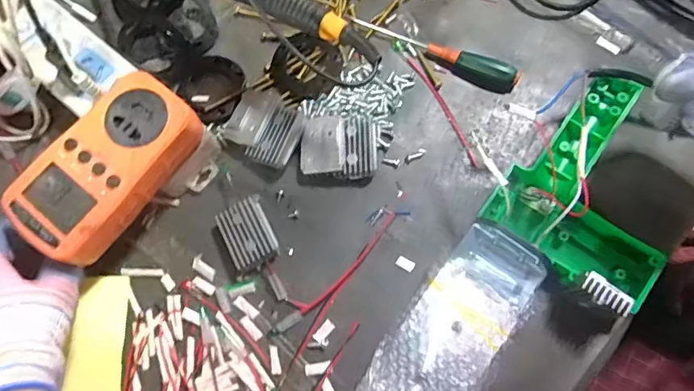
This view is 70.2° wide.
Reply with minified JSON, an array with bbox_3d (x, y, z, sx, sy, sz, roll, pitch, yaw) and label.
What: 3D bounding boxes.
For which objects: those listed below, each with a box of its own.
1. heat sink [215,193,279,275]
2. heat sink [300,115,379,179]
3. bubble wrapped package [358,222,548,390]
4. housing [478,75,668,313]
[{"bbox_3d":[-0.072,0.027,0.362,0.032,0.016,0.053,-24,75,-6],"label":"heat sink"},{"bbox_3d":[-0.005,-0.038,0.379,0.057,0.018,0.050,2,74,2],"label":"heat sink"},{"bbox_3d":[0.064,0.102,0.328,0.072,0.036,0.168,29,76,9],"label":"bubble wrapped package"},{"bbox_3d":[0.189,-0.003,0.358,0.118,0.034,0.139,42,79,12],"label":"housing"}]

